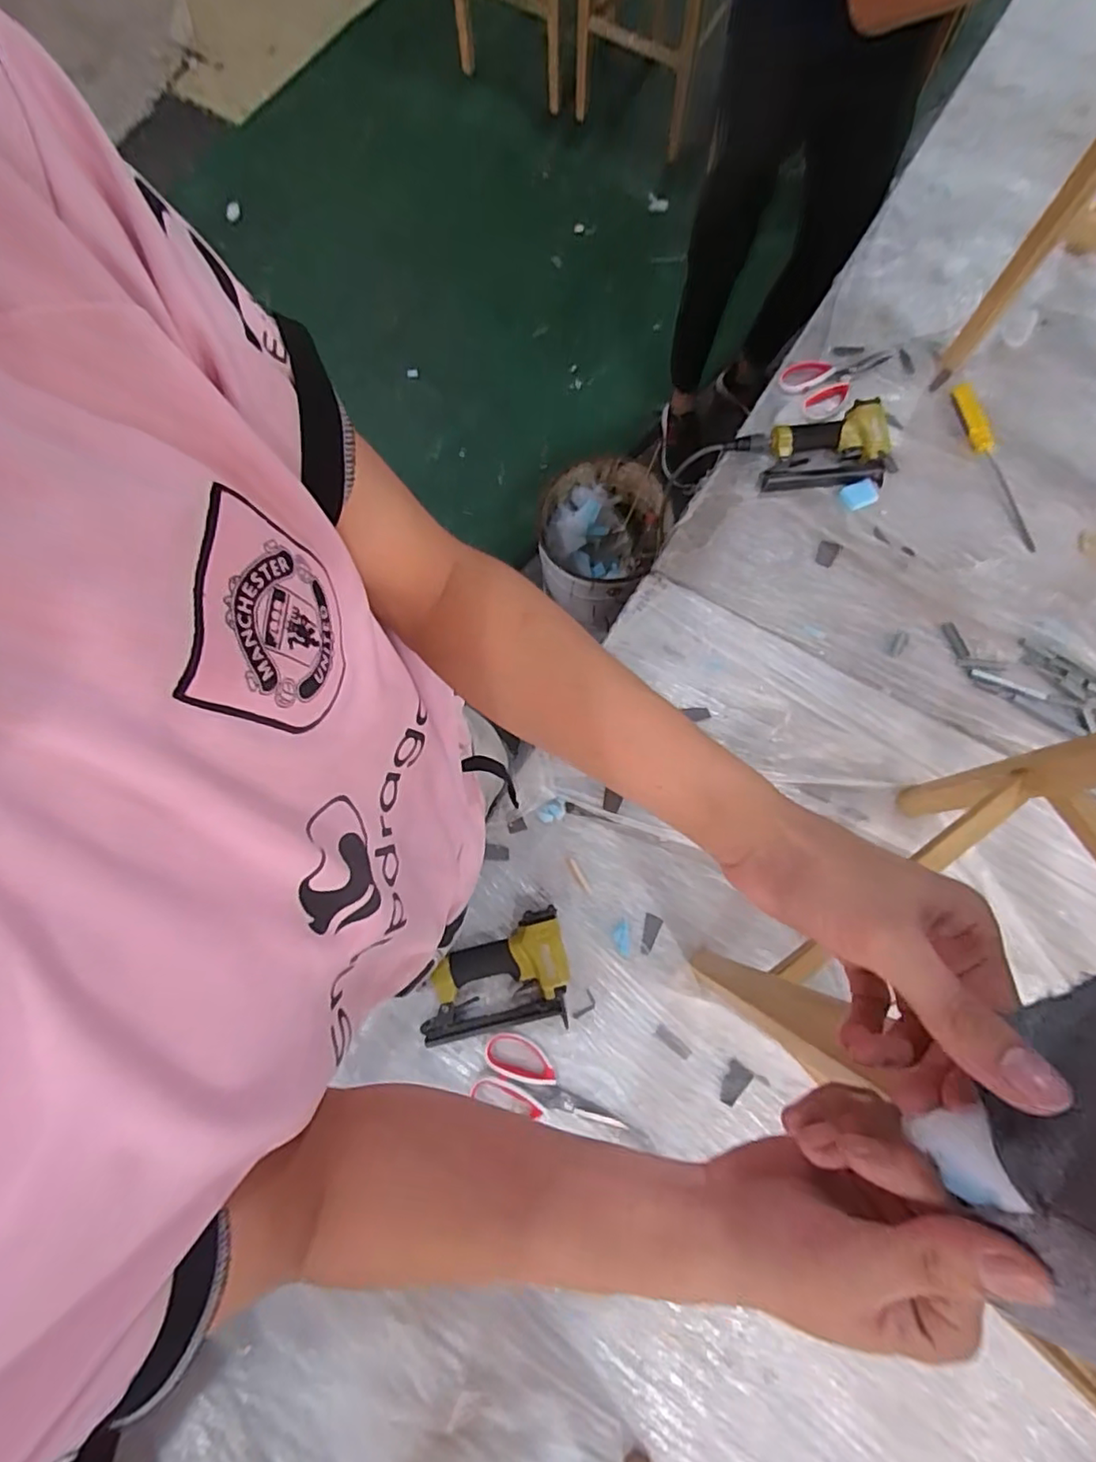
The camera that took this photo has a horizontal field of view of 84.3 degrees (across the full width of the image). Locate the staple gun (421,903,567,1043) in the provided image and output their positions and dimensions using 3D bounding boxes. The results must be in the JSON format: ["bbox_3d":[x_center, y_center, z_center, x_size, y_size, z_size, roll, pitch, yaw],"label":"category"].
[{"bbox_3d":[-0.069,0.309,0.767,0.187,0.045,0.146,-6,76,0],"label":"staple gun"}]

